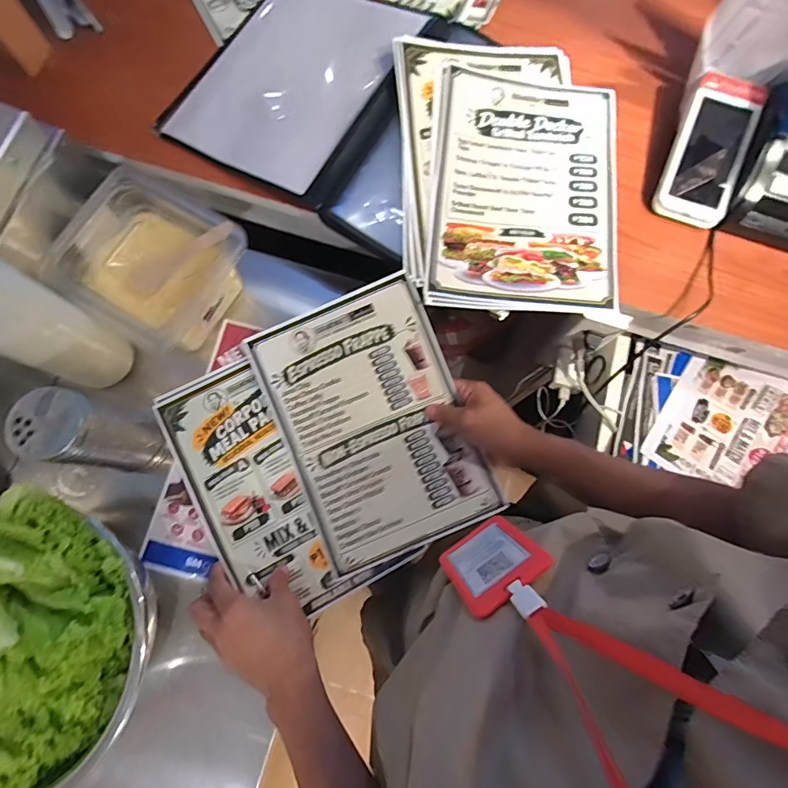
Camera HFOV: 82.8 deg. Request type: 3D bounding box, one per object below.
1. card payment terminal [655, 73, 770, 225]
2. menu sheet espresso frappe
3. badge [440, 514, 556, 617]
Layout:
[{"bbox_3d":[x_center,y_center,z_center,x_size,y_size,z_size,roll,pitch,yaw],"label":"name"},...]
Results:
[{"bbox_3d":[0.369,-0.284,0.529,0.082,0.037,0.171,23,91,5],"label":"card payment terminal"},{"bbox_3d":[-0.030,0.035,0.511,0.201,0.037,0.290,-24,86,2],"label":"menu sheet espresso frappe"},{"bbox_3d":[0.077,0.133,0.363,0.069,0.113,0.004,-35,96,-6],"label":"badge"}]

